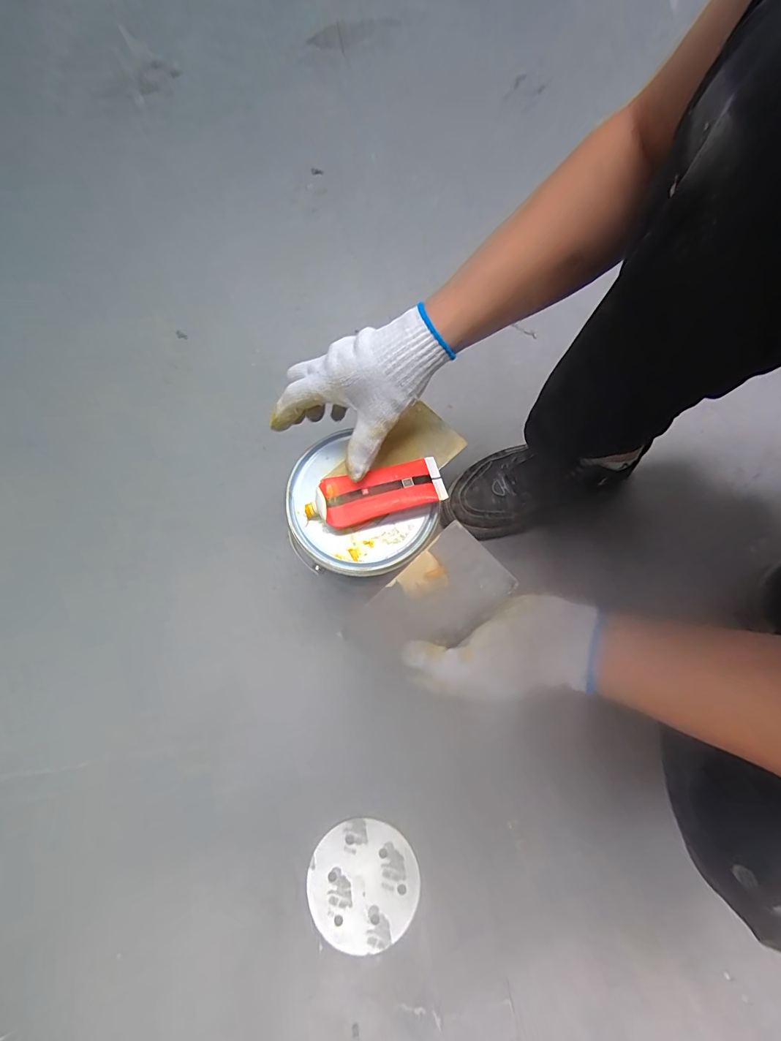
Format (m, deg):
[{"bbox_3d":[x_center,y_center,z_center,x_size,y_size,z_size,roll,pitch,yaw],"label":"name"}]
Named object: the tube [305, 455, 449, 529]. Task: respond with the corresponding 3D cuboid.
[{"bbox_3d":[-0.015,-0.027,0.398,0.131,0.016,0.048,-14,73,-4],"label":"tube"}]

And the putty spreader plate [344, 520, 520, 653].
[{"bbox_3d":[0.032,0.071,0.335,0.073,0.008,0.129,45,98,-6],"label":"putty spreader plate"}]

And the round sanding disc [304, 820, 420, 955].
[{"bbox_3d":[-0.030,0.393,0.448,0.115,0.007,0.115,0,72,-1],"label":"round sanding disc"}]

